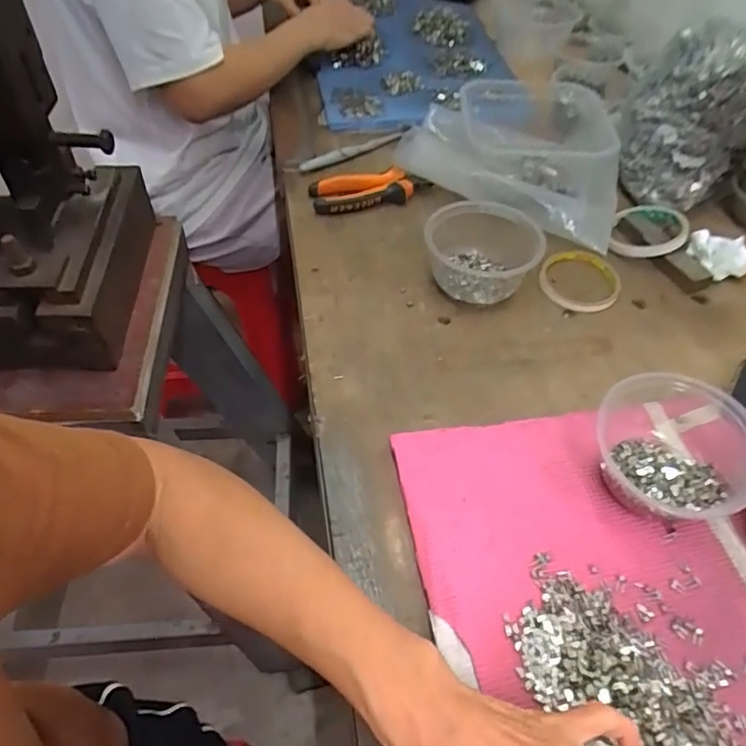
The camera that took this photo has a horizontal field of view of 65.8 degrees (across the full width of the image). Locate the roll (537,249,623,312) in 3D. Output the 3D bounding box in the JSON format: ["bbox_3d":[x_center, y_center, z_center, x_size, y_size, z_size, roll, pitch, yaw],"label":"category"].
[{"bbox_3d":[0.220,-0.099,0.612,0.081,0.012,0.091,20,53,13],"label":"roll"}]

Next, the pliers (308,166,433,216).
[{"bbox_3d":[-0.004,-0.221,0.690,0.138,0.025,0.056,-9,52,-10],"label":"pliers"}]

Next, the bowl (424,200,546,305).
[{"bbox_3d":[0.111,-0.124,0.592,0.115,0.063,0.096,14,51,8],"label":"bowl"}]

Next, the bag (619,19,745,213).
[{"bbox_3d":[0.373,-0.294,0.667,0.143,0.153,0.143,26,54,18],"label":"bag"}]

